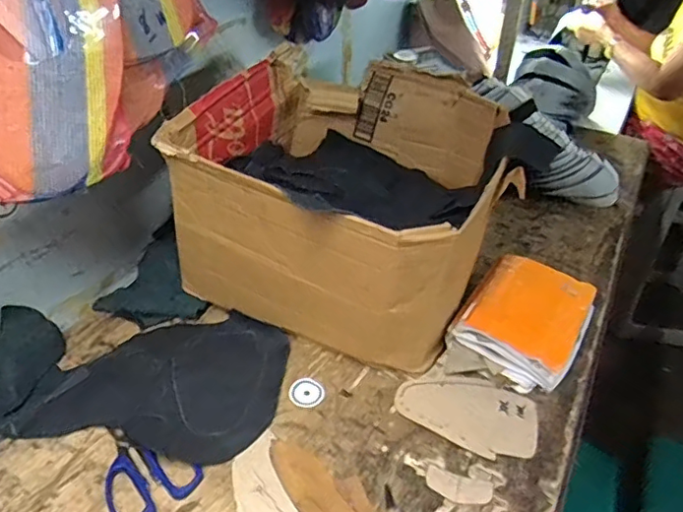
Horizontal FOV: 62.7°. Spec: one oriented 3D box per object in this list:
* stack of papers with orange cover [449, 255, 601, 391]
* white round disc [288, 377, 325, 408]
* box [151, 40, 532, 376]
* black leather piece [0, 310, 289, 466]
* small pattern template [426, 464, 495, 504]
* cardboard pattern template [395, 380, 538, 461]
[{"bbox_3d":[0.245,0.076,0.734,0.136,0.056,0.198,21,39,27],"label":"stack of papers with orange cover"},{"bbox_3d":[-0.041,0.159,0.657,0.040,0.004,0.039,0,34,0],"label":"white round disc"},{"bbox_3d":[0.031,-0.087,0.790,0.374,0.259,0.452,13,36,17],"label":"box"},{"bbox_3d":[-0.207,0.140,0.666,0.269,0.015,0.208,6,35,8],"label":"black leather piece"},{"bbox_3d":[0.117,0.230,0.558,0.065,0.004,0.032,12,36,16],"label":"small pattern template"},{"bbox_3d":[0.140,0.178,0.632,0.152,0.006,0.095,8,36,8],"label":"cardboard pattern template"}]

